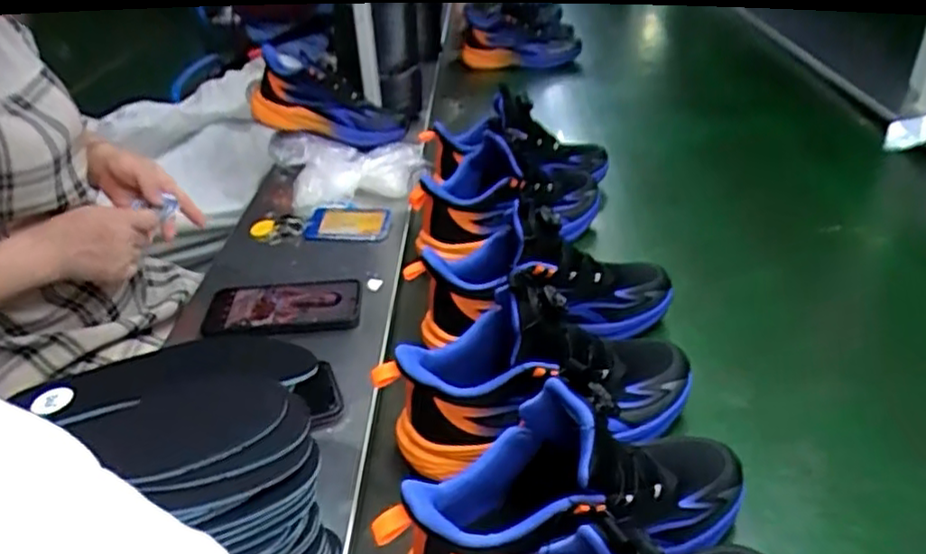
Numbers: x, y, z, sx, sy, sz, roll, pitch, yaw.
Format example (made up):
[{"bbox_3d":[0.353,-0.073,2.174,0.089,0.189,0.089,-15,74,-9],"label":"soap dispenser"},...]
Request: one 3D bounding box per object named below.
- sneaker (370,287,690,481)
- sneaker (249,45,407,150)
[{"bbox_3d":[0.068,0.076,0.573,0.275,0.141,0.094,-6,34,-7],"label":"sneaker"},{"bbox_3d":[-0.217,-0.280,1.122,0.270,0.105,0.115,21,38,9],"label":"sneaker"}]

